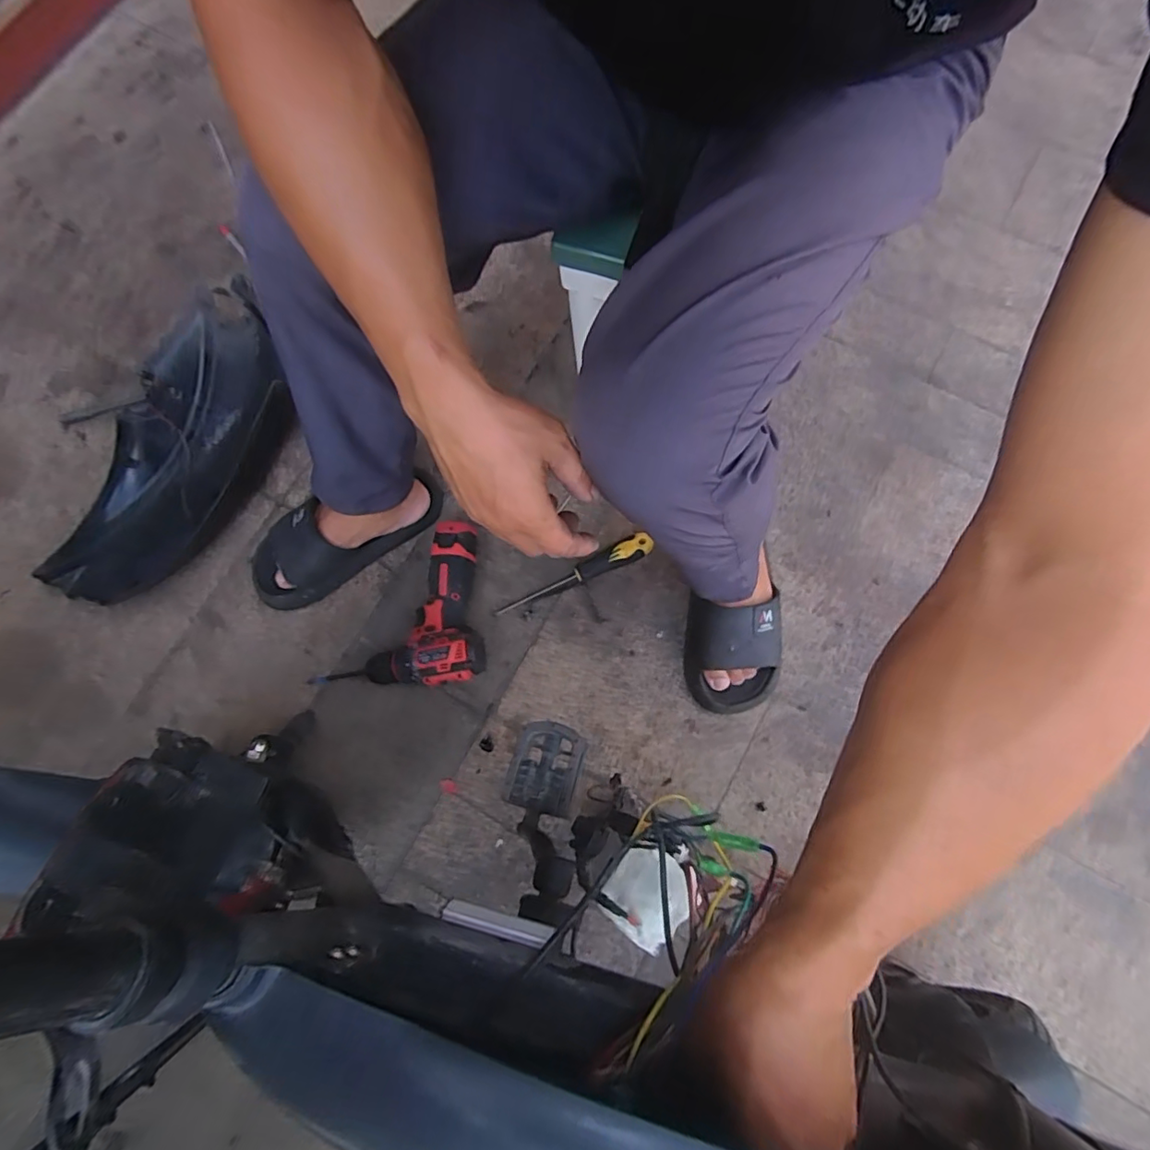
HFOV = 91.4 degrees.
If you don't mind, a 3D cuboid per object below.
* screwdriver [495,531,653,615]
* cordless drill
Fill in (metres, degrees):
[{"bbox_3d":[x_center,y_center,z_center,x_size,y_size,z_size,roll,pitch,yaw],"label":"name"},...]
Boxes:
[{"bbox_3d":[-0.002,0.001,0.732,0.217,0.033,0.030,-24,78,-5],"label":"screwdriver"},{"bbox_3d":[-0.217,0.037,0.713,0.201,0.060,0.197,-2,77,0],"label":"cordless drill"}]

